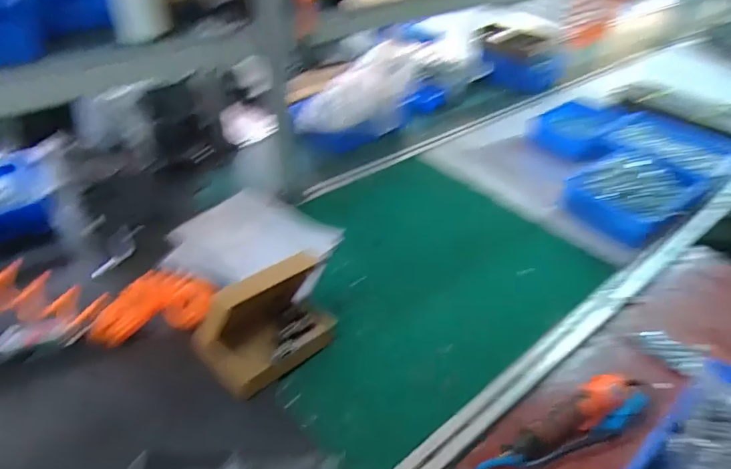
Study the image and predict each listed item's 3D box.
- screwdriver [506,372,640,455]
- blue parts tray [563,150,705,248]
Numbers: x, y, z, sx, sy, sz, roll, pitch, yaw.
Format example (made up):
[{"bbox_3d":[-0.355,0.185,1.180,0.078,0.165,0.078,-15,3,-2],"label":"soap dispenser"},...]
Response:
[{"bbox_3d":[0.309,0.270,0.697,0.245,0.048,0.051,-19,44,-24],"label":"screwdriver"},{"bbox_3d":[0.627,-0.105,1.087,0.281,0.077,0.207,-25,47,-30],"label":"blue parts tray"}]

